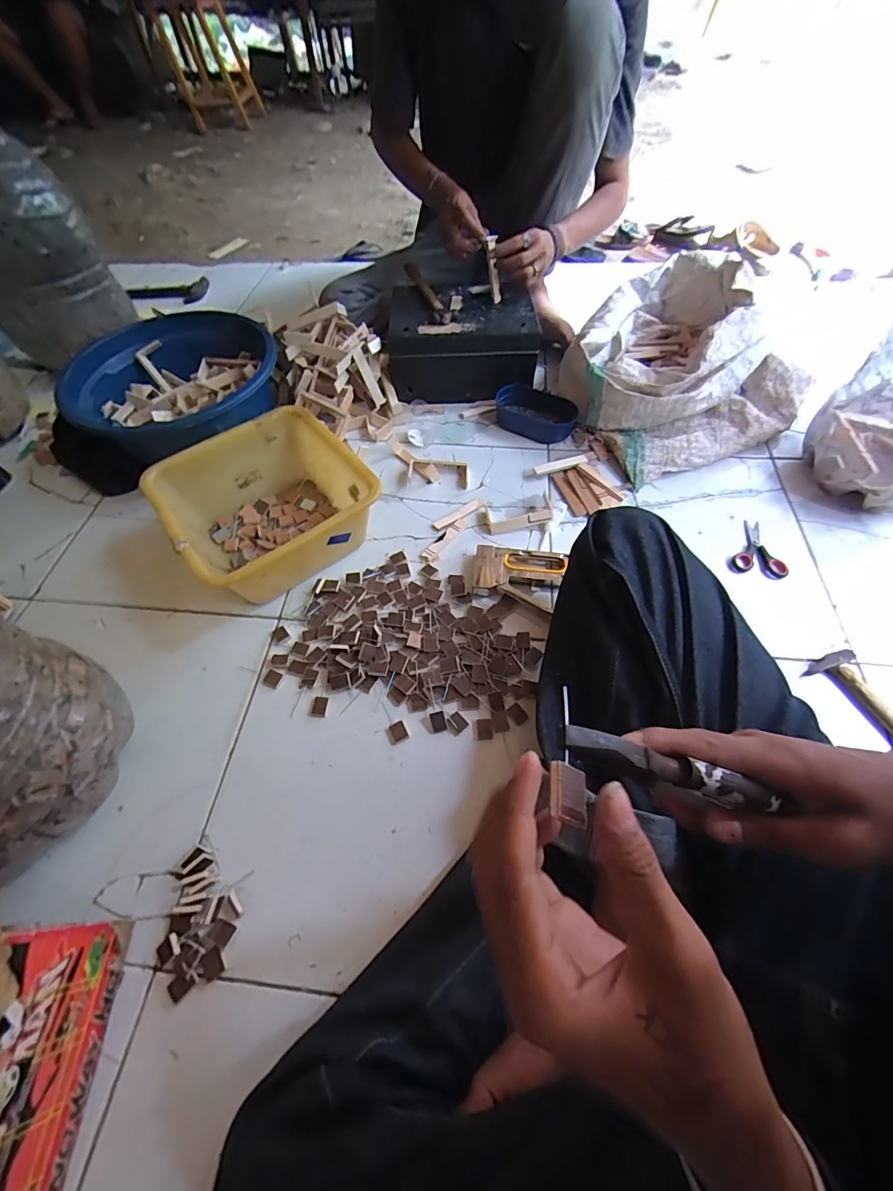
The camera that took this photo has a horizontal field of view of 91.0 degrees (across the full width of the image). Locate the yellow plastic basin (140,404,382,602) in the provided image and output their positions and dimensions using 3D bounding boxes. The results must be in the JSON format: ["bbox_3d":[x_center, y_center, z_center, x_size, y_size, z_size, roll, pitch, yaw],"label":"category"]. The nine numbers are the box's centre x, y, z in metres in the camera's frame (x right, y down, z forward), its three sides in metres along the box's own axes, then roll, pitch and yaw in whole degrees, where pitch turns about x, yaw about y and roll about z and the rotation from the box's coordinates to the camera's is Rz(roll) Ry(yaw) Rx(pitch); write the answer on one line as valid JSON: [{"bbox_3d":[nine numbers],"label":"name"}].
[{"bbox_3d":[-0.270,-0.134,0.672,0.263,0.121,0.259,-36,64,-20],"label":"yellow plastic basin"}]

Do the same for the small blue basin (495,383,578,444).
[{"bbox_3d":[0.168,-0.346,0.839,0.158,0.049,0.083,27,62,16],"label":"small blue basin"}]

